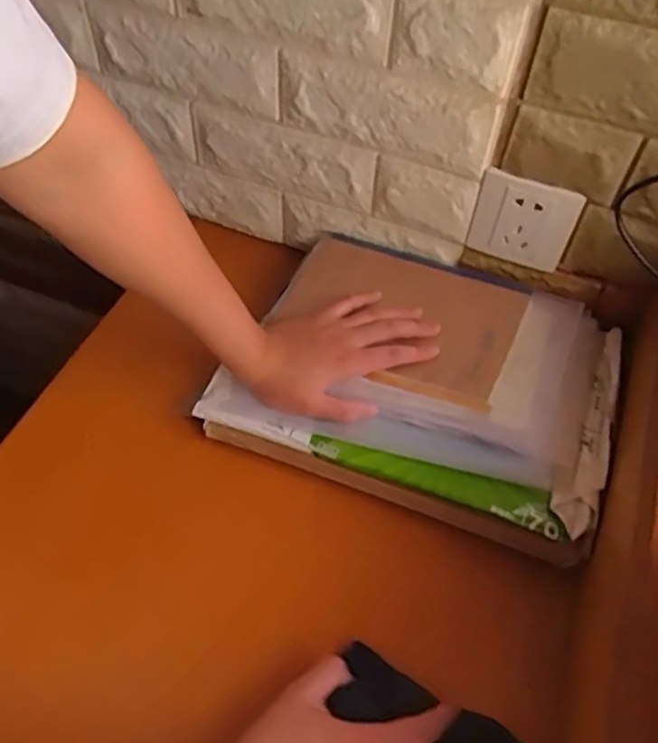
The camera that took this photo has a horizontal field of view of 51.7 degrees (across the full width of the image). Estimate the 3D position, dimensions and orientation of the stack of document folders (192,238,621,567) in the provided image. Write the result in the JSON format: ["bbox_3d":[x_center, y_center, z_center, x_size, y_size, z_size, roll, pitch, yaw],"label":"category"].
[{"bbox_3d":[0.081,0.001,0.611,0.326,0.049,0.245,19,55,13],"label":"stack of document folders"}]

